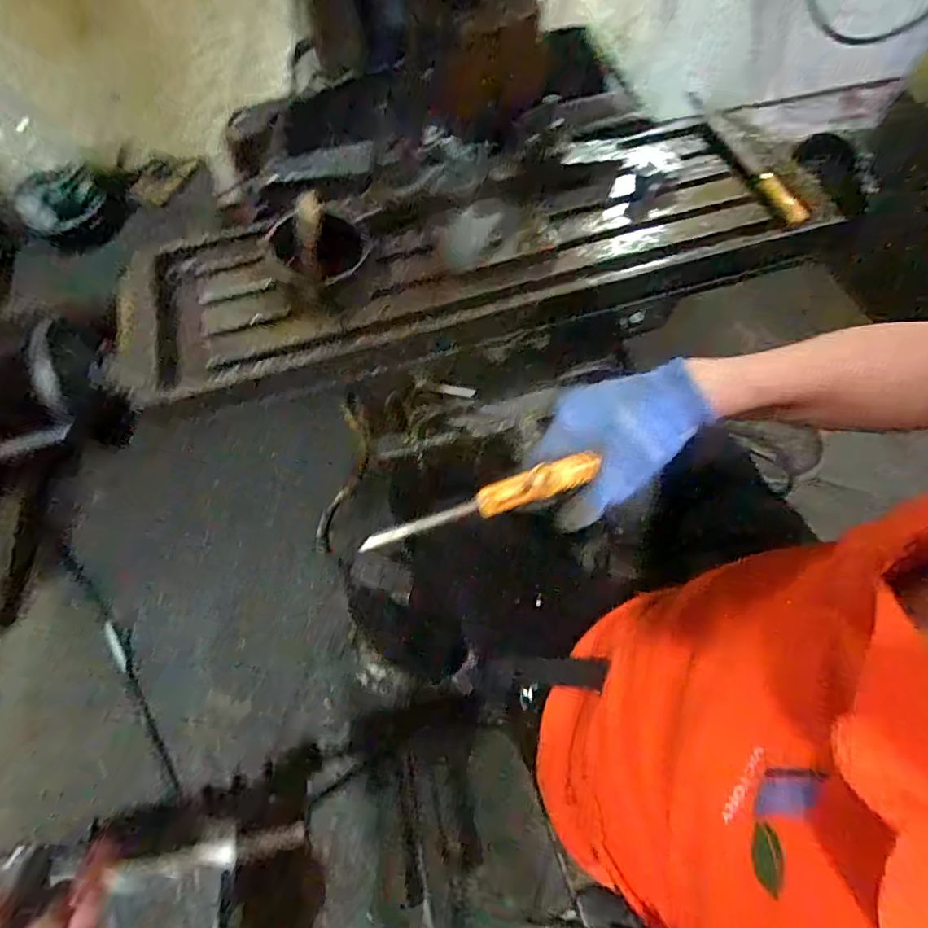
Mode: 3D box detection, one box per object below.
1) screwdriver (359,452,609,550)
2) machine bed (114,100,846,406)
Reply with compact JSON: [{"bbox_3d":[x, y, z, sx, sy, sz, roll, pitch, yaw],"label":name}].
[{"bbox_3d":[0.012,0.024,0.326,0.153,0.022,0.024,-19,63,-4],"label":"screwdriver"},{"bbox_3d":[0.020,-0.265,0.610,0.812,0.100,0.252,-16,62,-7],"label":"machine bed"}]

